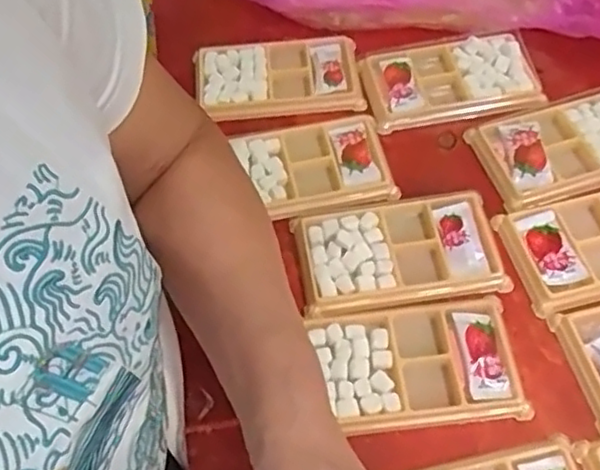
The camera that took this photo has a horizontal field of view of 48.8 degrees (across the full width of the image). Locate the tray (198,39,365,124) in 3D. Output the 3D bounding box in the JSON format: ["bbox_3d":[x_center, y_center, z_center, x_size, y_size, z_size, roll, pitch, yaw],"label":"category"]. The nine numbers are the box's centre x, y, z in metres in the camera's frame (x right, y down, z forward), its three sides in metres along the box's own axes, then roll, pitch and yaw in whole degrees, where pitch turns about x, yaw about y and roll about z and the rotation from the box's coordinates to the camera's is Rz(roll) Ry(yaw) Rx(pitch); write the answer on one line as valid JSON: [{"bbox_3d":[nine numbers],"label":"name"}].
[{"bbox_3d":[-0.019,-0.129,0.549,0.134,0.014,0.076,-2,57,-1],"label":"tray"}]

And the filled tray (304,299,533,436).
[{"bbox_3d":[0.073,0.083,0.415,0.120,0.014,0.075,-6,57,-3],"label":"filled tray"}]

